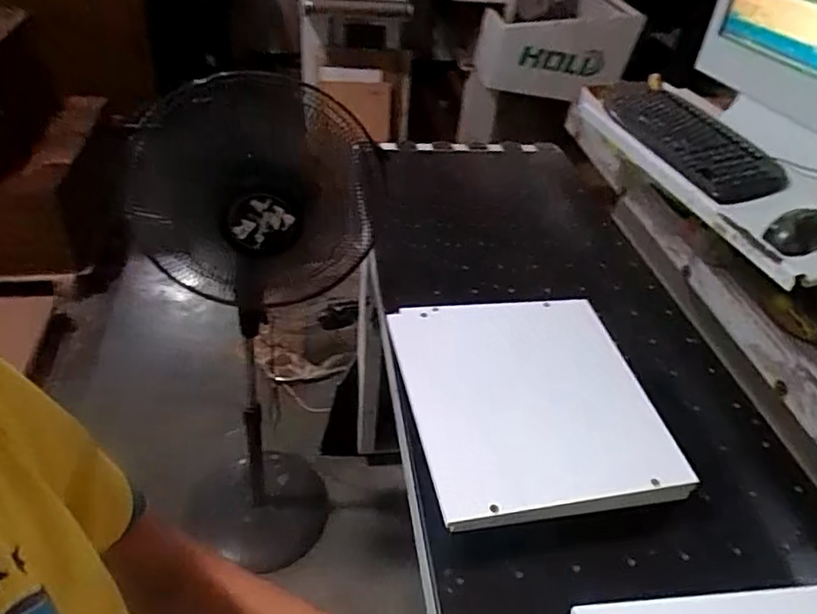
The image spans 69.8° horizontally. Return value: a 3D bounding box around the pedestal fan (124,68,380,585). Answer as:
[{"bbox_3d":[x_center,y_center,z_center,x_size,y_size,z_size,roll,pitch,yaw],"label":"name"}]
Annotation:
[{"bbox_3d":[-0.310,0.098,1.364,0.444,1.224,0.404,6,40,-1],"label":"pedestal fan"}]

